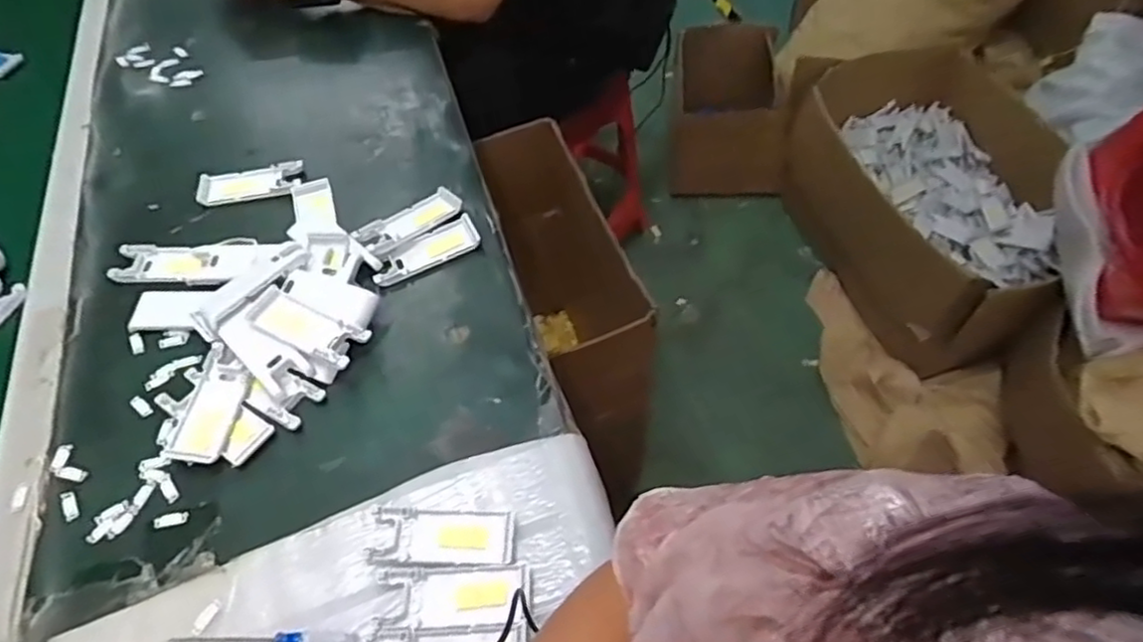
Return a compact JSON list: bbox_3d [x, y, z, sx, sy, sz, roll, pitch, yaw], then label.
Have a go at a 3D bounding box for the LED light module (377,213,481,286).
[{"bbox_3d":[-0.139,-0.068,0.646,0.103,0.012,0.040,-22,58,-11],"label":"LED light module"}]

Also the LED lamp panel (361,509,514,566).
[{"bbox_3d":[-0.091,0.153,0.482,0.099,0.008,0.040,-1,57,3],"label":"LED lamp panel"}]

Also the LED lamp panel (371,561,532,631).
[{"bbox_3d":[-0.079,0.186,0.457,0.101,0.007,0.040,-4,49,1],"label":"LED lamp panel"}]

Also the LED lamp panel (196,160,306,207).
[{"bbox_3d":[-0.338,-0.146,0.713,0.110,0.008,0.044,-8,57,-2],"label":"LED lamp panel"}]

